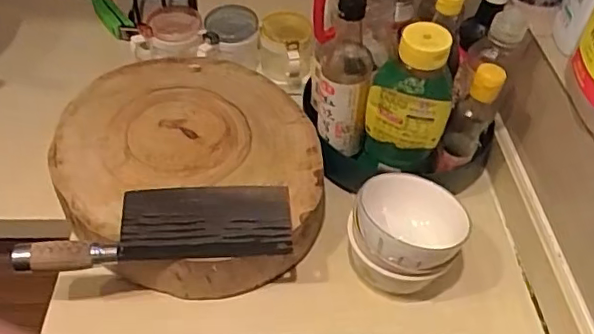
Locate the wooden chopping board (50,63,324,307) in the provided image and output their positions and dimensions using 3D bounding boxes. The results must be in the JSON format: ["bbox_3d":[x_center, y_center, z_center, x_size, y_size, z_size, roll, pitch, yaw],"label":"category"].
[{"bbox_3d":[-0.134,-0.002,0.733,0.312,0.085,0.338,-1,46,-5],"label":"wooden chopping board"}]

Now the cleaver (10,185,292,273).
[{"bbox_3d":[-0.148,0.058,0.618,0.280,0.029,0.099,-4,46,-8],"label":"cleaver"}]

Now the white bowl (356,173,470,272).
[{"bbox_3d":[0.127,0.061,0.636,0.120,0.053,0.113,2,46,-2],"label":"white bowl"}]

